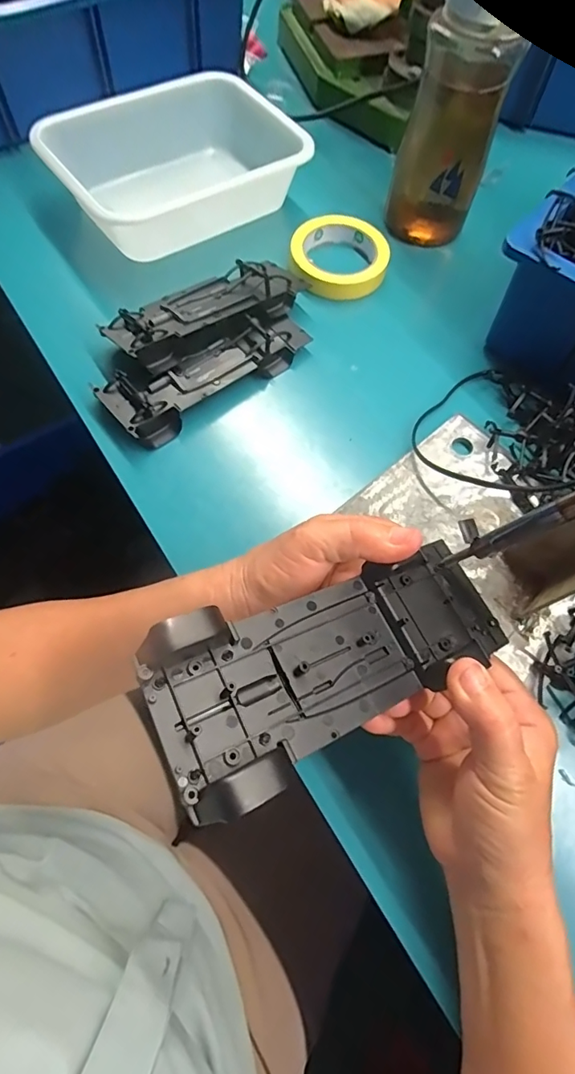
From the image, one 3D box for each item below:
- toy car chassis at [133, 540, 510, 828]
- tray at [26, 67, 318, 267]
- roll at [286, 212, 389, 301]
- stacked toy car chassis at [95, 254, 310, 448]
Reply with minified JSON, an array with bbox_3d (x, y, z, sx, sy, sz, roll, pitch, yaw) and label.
[{"bbox_3d":[0.031,0.054,0.236,0.192,0.020,0.073,-16,67,-30],"label":"toy car chassis"},{"bbox_3d":[-0.115,-0.397,0.509,0.239,0.081,0.157,-35,73,-15],"label":"tray"},{"bbox_3d":[0.053,-0.292,0.503,0.102,0.029,0.099,1,67,-2],"label":"roll"},{"bbox_3d":[-0.073,-0.182,0.430,0.226,0.042,0.112,-40,74,-16],"label":"stacked toy car chassis"}]

